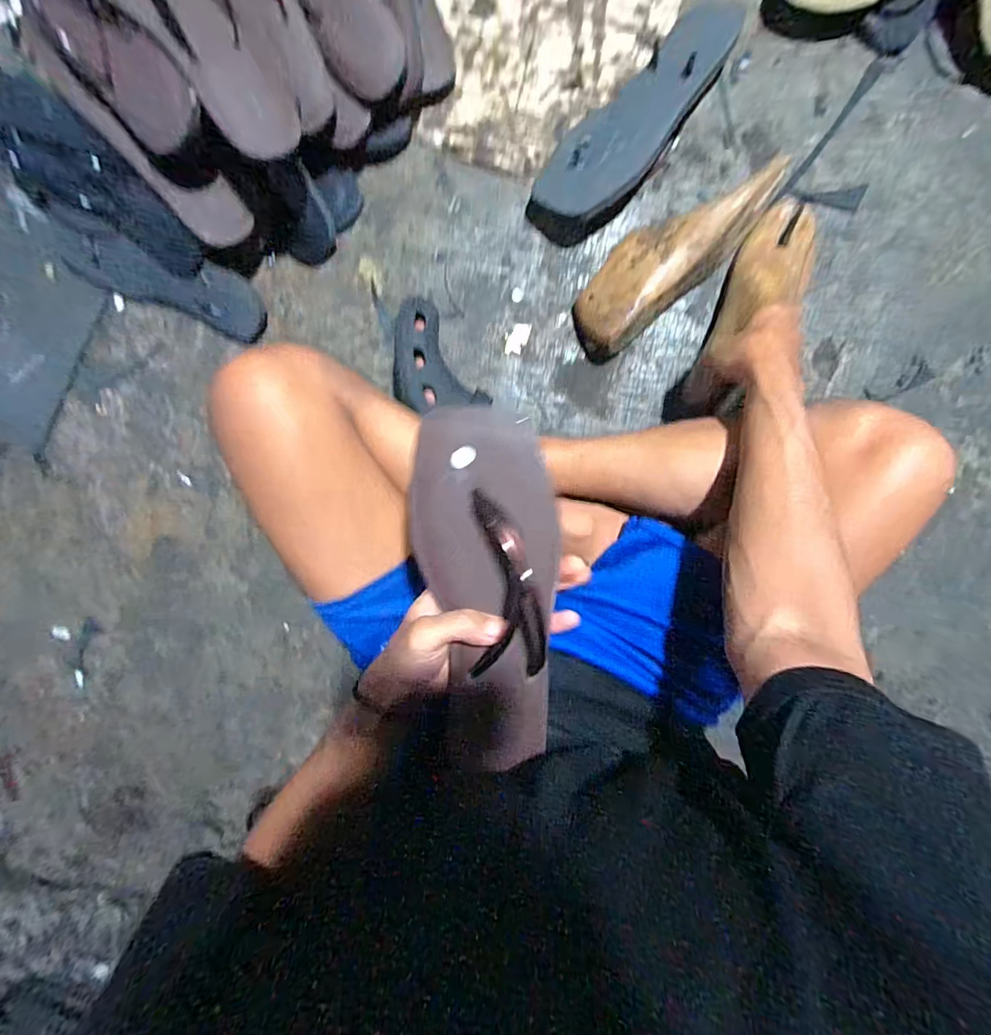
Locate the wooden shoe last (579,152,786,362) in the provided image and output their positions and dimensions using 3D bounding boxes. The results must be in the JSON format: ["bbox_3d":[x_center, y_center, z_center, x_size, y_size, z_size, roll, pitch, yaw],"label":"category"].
[{"bbox_3d":[0.190,-0.288,0.521,0.249,0.074,0.090,-39,94,8],"label":"wooden shoe last"}]

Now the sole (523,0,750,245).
[{"bbox_3d":[0.151,-0.430,0.507,0.099,0.050,0.283,38,99,-2],"label":"sole"}]

